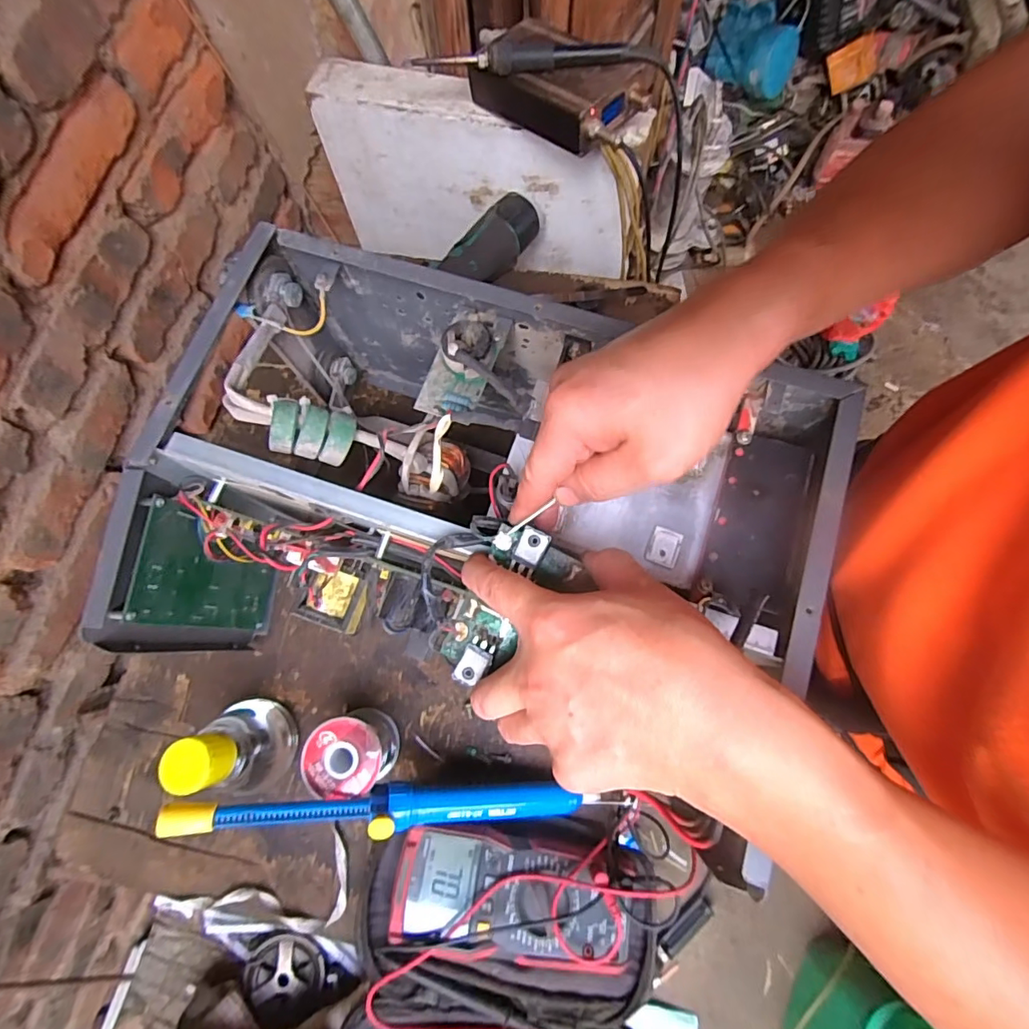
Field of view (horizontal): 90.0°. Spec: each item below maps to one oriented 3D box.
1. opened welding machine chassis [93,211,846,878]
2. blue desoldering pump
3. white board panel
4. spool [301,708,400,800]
[{"bbox_3d":[-0.026,0.008,0.402,0.432,0.215,0.292,18,76,7],"label":"opened welding machine chassis"},{"bbox_3d":[-0.089,0.225,0.396,0.319,0.029,0.029,5,74,-14],"label":"blue desoldering pump"},{"bbox_3d":[-0.042,-0.382,0.592,0.348,0.193,0.060,13,70,9],"label":"white board panel"},{"bbox_3d":[-0.137,0.202,0.442,0.059,0.071,0.059,-1,74,2],"label":"spool"}]

